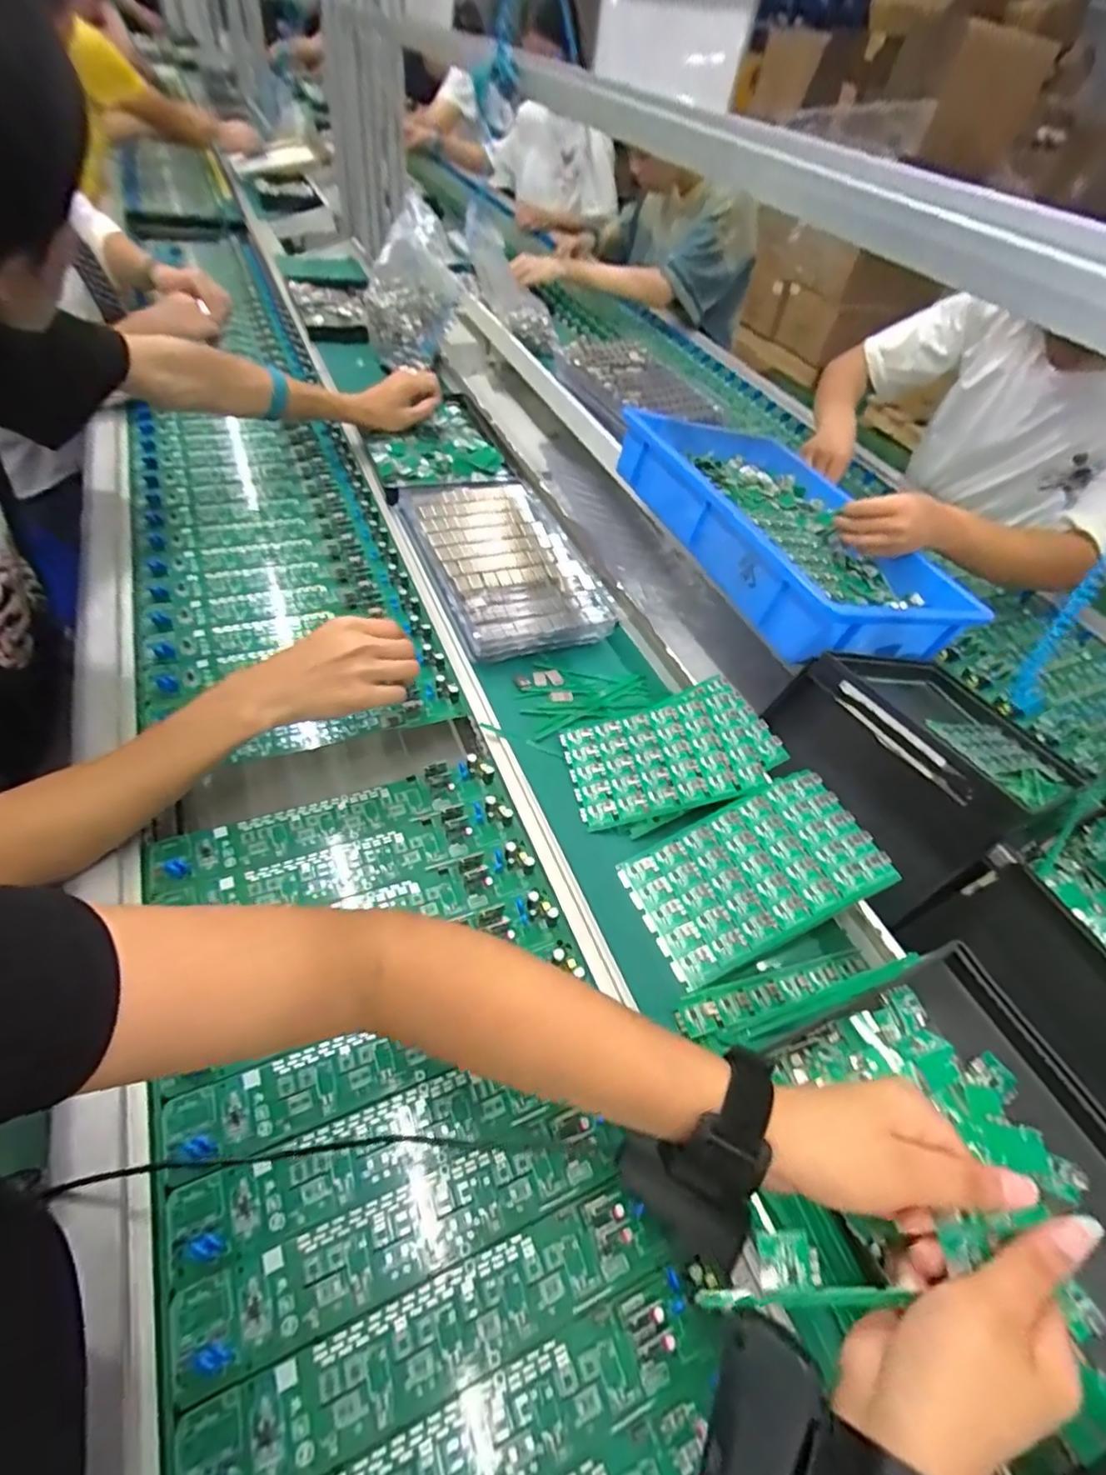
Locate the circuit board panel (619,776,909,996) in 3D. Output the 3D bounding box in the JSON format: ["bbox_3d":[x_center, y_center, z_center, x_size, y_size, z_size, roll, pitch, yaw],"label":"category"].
[{"bbox_3d":[0.161,0.107,0.491,0.189,0.006,0.110,-26,57,-5],"label":"circuit board panel"}]

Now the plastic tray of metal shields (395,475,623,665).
[{"bbox_3d":[-0.063,-0.217,0.723,0.178,0.035,0.304,-19,56,-15],"label":"plastic tray of metal shields"}]

